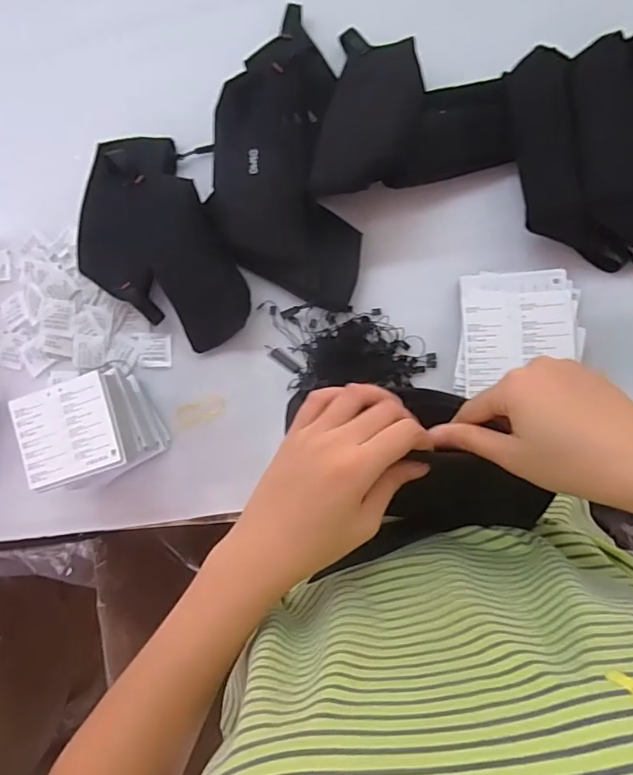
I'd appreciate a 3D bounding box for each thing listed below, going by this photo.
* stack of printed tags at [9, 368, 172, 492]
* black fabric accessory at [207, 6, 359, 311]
[{"bbox_3d":[-0.236,0.047,0.550,0.109,0.099,0.099,-24,83,8],"label":"stack of printed tags"},{"bbox_3d":[-0.038,-0.216,0.550,0.141,0.061,0.272,-8,99,8],"label":"black fabric accessory"}]

